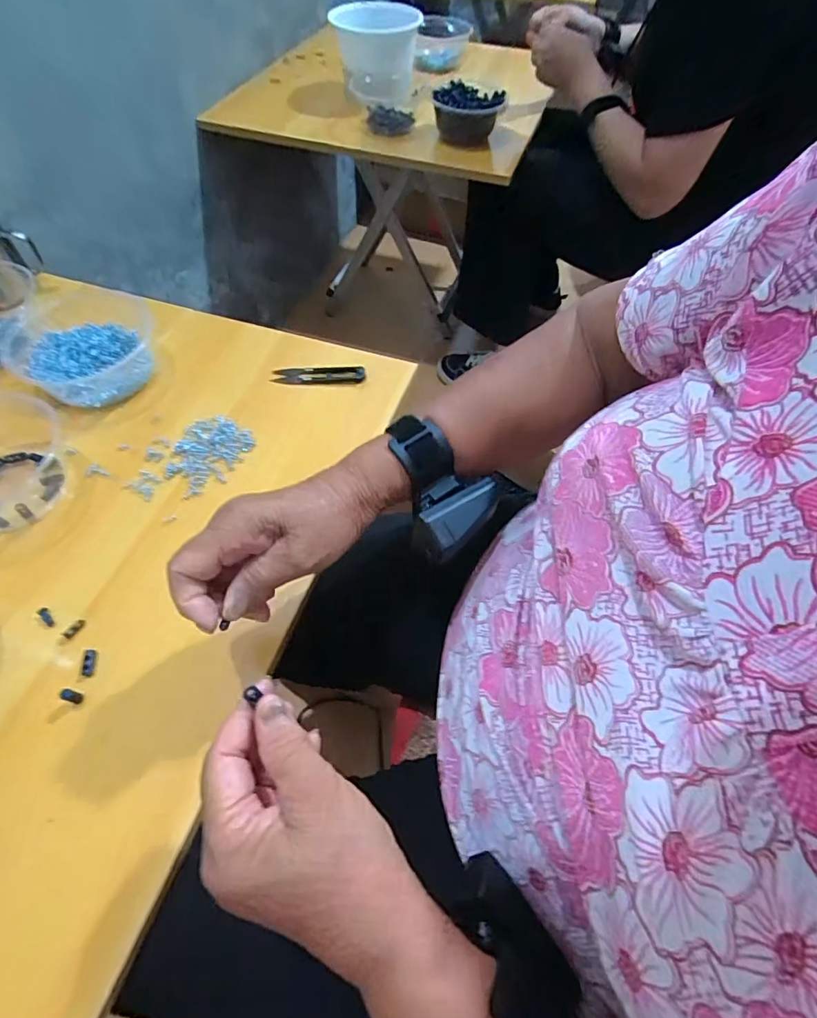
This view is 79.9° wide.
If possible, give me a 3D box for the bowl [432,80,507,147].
[{"bbox_3d":[0.100,-0.666,0.827,0.115,0.058,0.119,0,58,0],"label":"bowl"}]

